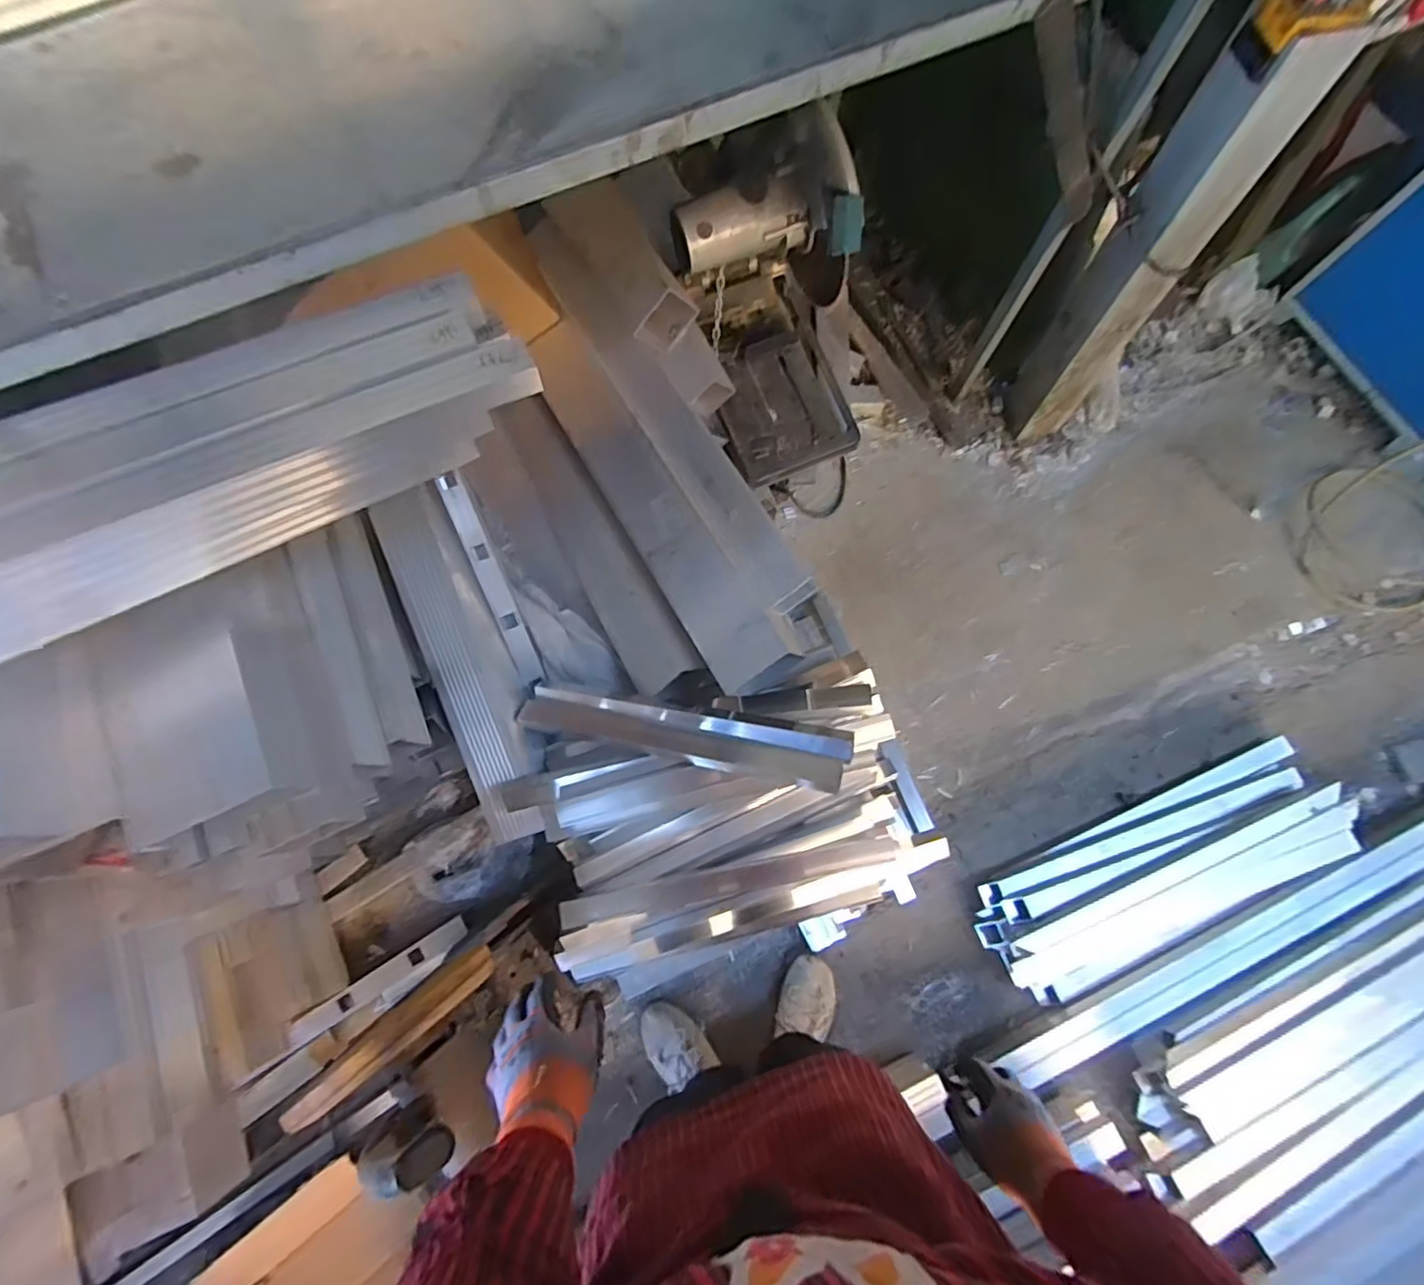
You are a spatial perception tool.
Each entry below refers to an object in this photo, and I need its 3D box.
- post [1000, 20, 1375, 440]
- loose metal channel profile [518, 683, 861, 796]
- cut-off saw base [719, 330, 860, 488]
[{"bbox_3d":[0.743,-0.652,1.123,0.154,0.715,0.184,39,76,11],"label":"post"},{"bbox_3d":[-0.057,0.143,1.013,0.538,0.041,0.077,9,72,19],"label":"loose metal channel profile"},{"bbox_3d":[0.142,-0.489,1.308,0.249,0.040,0.274,-25,94,-9],"label":"cut-off saw base"}]

